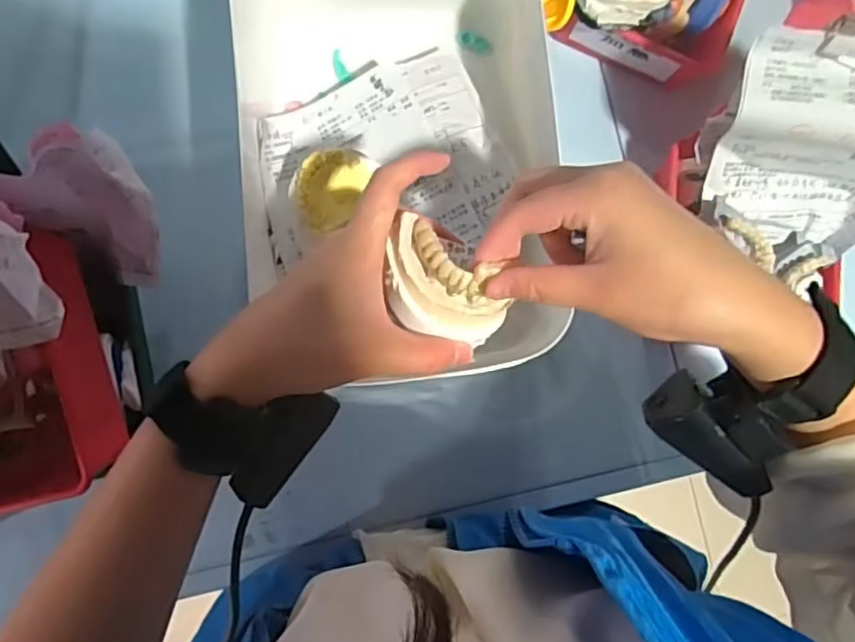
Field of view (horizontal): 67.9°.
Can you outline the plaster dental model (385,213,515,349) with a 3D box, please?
[{"bbox_3d":[0.004,-0.016,0.331,0.076,0.030,0.043,45,81,1],"label":"plaster dental model"}]

